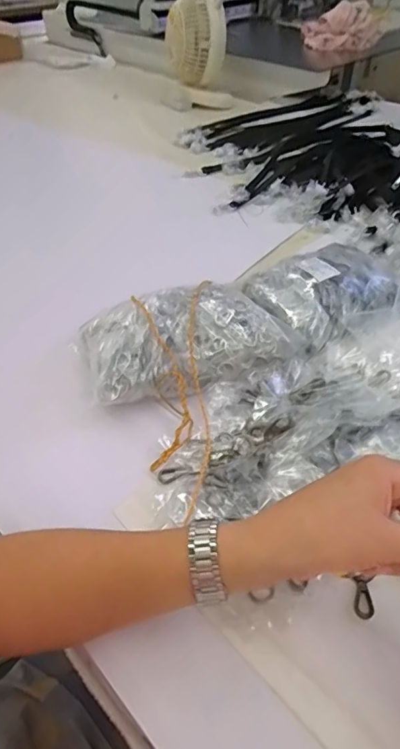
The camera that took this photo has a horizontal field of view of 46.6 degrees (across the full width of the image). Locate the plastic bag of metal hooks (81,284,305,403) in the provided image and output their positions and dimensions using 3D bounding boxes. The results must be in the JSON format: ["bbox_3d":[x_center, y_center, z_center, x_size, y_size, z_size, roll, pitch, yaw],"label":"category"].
[{"bbox_3d":[-0.016,-0.045,0.566,0.254,0.066,0.126,-12,46,-10],"label":"plastic bag of metal hooks"}]

